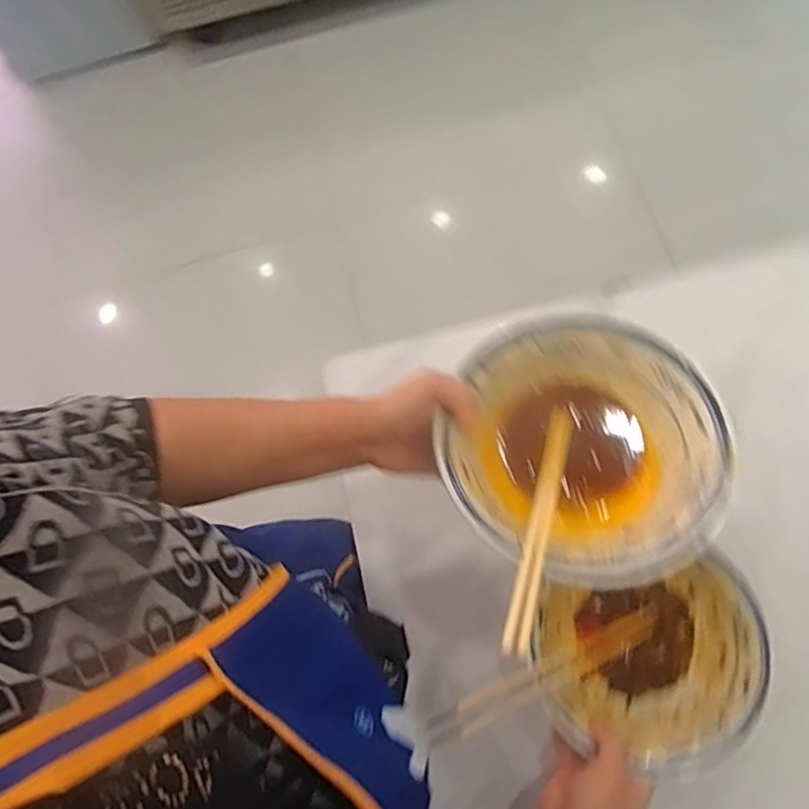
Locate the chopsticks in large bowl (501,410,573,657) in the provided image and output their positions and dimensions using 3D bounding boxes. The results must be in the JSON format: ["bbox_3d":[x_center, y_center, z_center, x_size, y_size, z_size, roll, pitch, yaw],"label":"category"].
[{"bbox_3d":[0.092,0.072,0.393,0.015,0.006,0.199,20,47,7],"label":"chopsticks in large bowl"}]

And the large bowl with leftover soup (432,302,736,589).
[{"bbox_3d":[0.126,0.025,0.422,0.184,0.070,0.190,0,73,1],"label":"large bowl with leftover soup"}]

